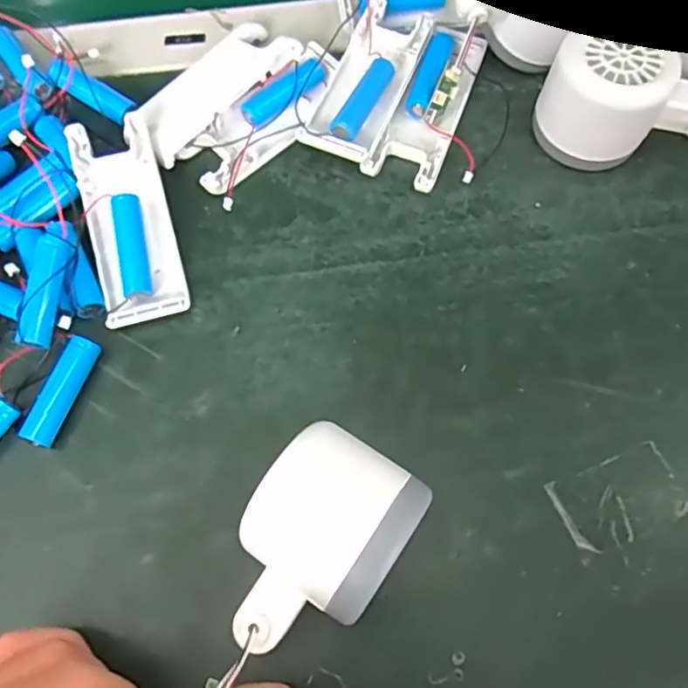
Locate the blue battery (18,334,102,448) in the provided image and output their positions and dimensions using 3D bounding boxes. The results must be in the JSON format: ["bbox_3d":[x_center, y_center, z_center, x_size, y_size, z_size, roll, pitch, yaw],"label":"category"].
[{"bbox_3d":[-0.128,0.022,0.285,0.012,0.013,0.051,20,70,7],"label":"blue battery"}]

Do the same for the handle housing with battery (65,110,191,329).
[{"bbox_3d":[-0.106,-0.060,0.308,0.039,0.028,0.101,-14,69,-6],"label":"handle housing with battery"}]

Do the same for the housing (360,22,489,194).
[{"bbox_3d":[0.048,-0.130,0.338,0.036,0.028,0.105,24,70,8],"label":"housing"}]

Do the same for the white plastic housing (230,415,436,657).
[{"bbox_3d":[-0.010,0.074,0.239,0.054,0.058,0.082,33,72,12],"label":"white plastic housing"}]

